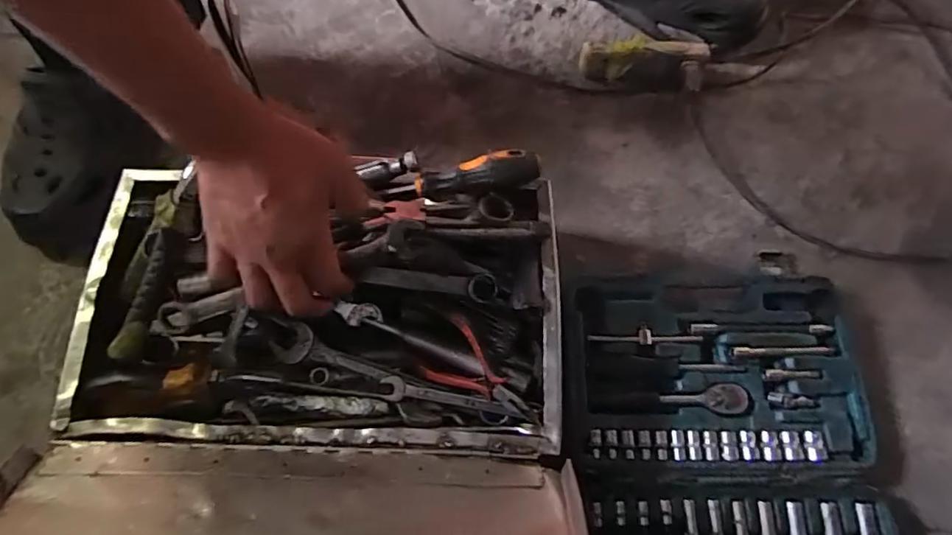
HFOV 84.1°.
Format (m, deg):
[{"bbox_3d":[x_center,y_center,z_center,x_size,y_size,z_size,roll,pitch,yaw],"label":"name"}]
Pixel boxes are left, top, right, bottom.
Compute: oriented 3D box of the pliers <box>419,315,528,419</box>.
[{"bbox_3d":[0.005,0.091,0.443,0.093,0.013,0.060,36,104,12],"label":"pliers"}]

